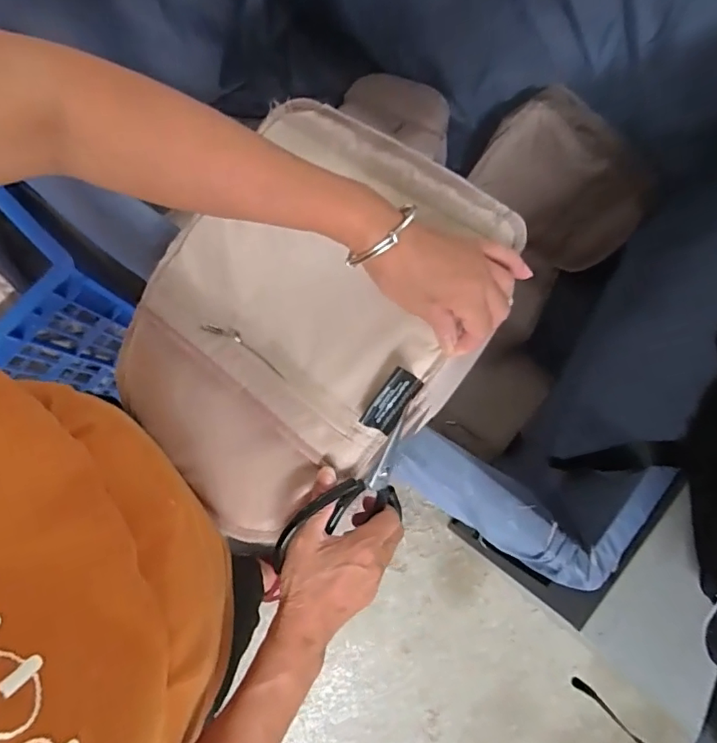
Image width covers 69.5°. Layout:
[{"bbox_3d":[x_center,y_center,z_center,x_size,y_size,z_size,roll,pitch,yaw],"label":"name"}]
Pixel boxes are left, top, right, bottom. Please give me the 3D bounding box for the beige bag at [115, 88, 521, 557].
[{"bbox_3d":[-0.043,-0.054,0.506,0.396,0.120,0.305,-46,74,7],"label":"beige bag"}]

